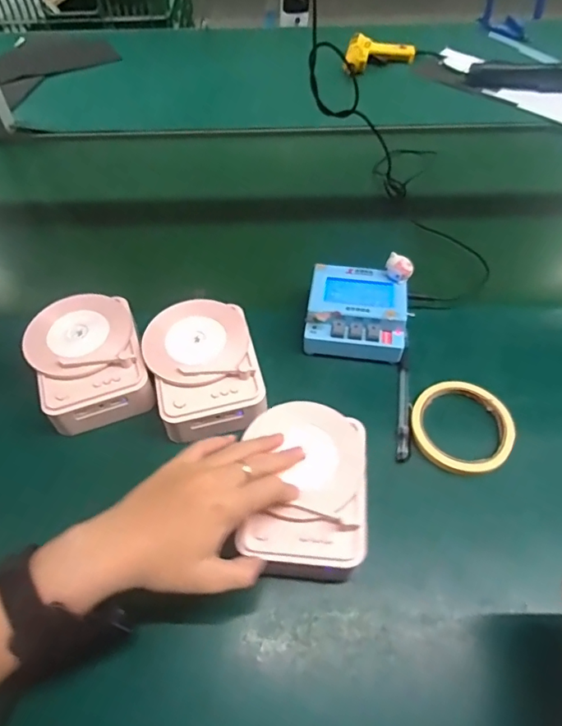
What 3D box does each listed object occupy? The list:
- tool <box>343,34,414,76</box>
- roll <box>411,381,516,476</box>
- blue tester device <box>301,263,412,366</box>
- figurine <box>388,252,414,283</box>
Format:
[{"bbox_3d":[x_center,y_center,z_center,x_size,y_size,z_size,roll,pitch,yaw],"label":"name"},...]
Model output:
[{"bbox_3d":[0.188,-0.580,0.936,0.130,0.040,0.119,6,51,11],"label":"tool"},{"bbox_3d":[0.172,0.060,0.468,0.091,0.015,0.092,-3,50,4],"label":"roll"},{"bbox_3d":[0.081,-0.050,0.531,0.106,0.058,0.099,5,51,11],"label":"blue tester device"},{"bbox_3d":[0.127,-0.102,0.525,0.027,0.027,0.019,6,51,11],"label":"figurine"}]

